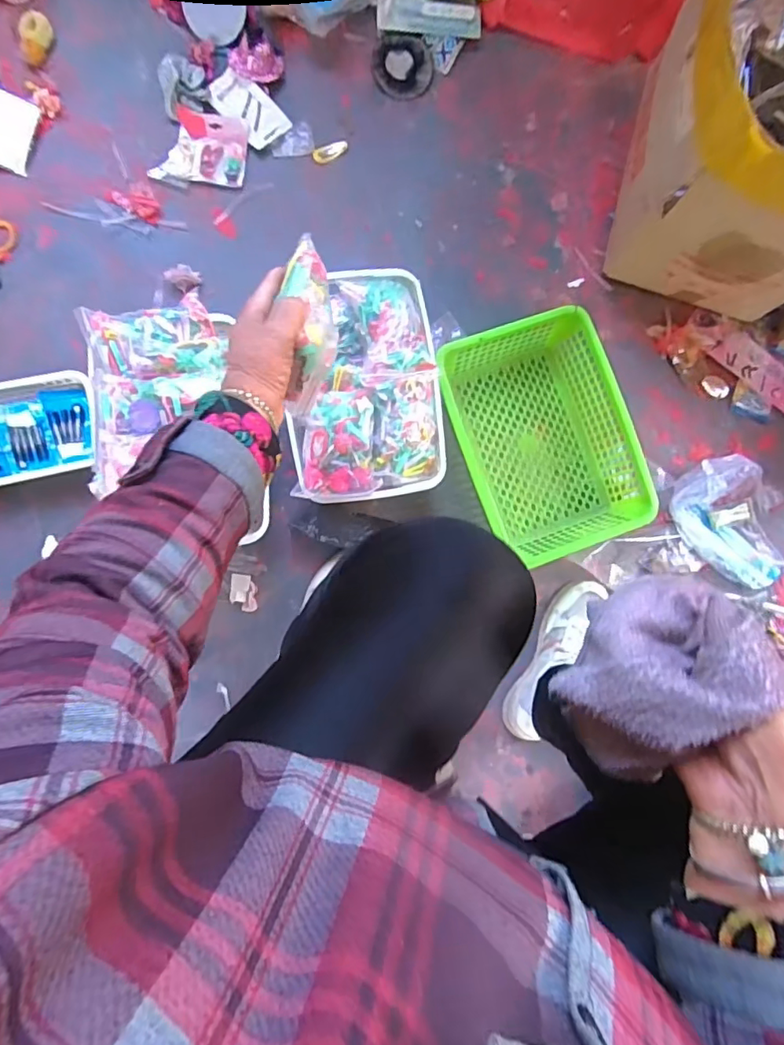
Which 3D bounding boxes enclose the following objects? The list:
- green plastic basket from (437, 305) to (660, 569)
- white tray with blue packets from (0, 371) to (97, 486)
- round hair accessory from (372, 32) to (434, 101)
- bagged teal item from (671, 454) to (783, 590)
[{"bbox_3d":[0.216,-0.120,0.764,0.235,0.078,0.328,-21,89,-7],"label":"green plastic basket"},{"bbox_3d":[-0.532,-0.113,0.698,0.258,0.047,0.132,-14,89,-7],"label":"white tray with blue packets"},{"bbox_3d":[0.018,-0.704,0.808,0.092,0.011,0.100,0,87,-6],"label":"round hair accessory"},{"bbox_3d":[0.533,-0.002,0.800,0.211,0.058,0.160,35,84,-3],"label":"bagged teal item"}]

